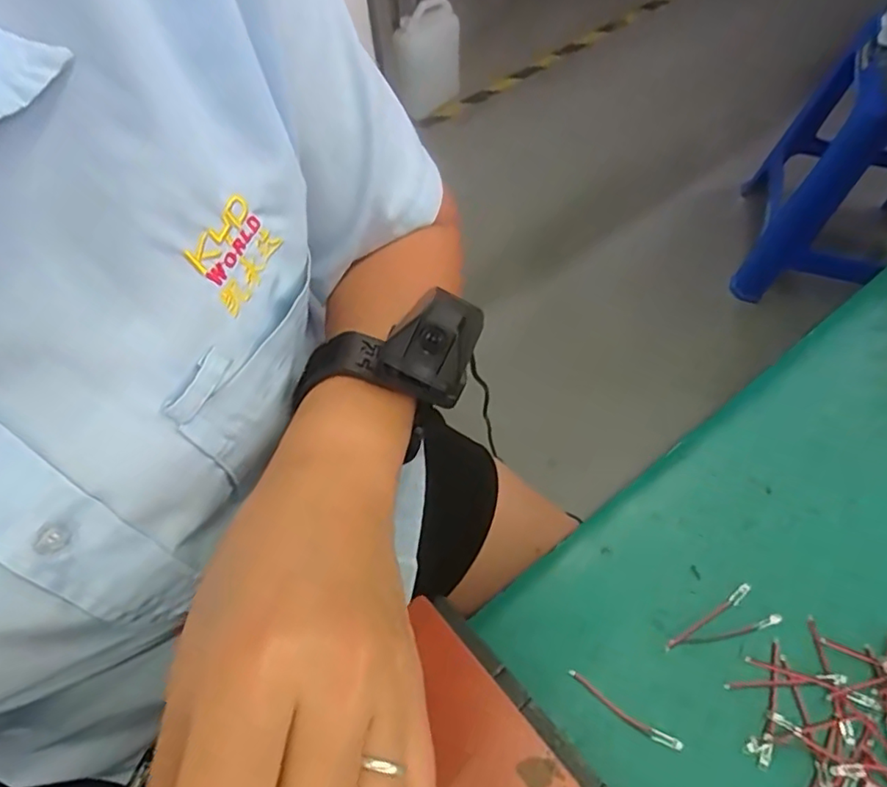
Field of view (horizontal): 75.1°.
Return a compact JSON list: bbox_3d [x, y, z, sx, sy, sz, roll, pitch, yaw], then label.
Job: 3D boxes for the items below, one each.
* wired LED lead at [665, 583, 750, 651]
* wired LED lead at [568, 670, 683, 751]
[{"bbox_3d":[0.118,0.099,0.256,0.048,0.004,0.005,-30,63,-12],"label":"wired LED lead"},{"bbox_3d":[0.075,0.132,0.239,0.050,0.004,0.006,29,67,19],"label":"wired LED lead"}]

